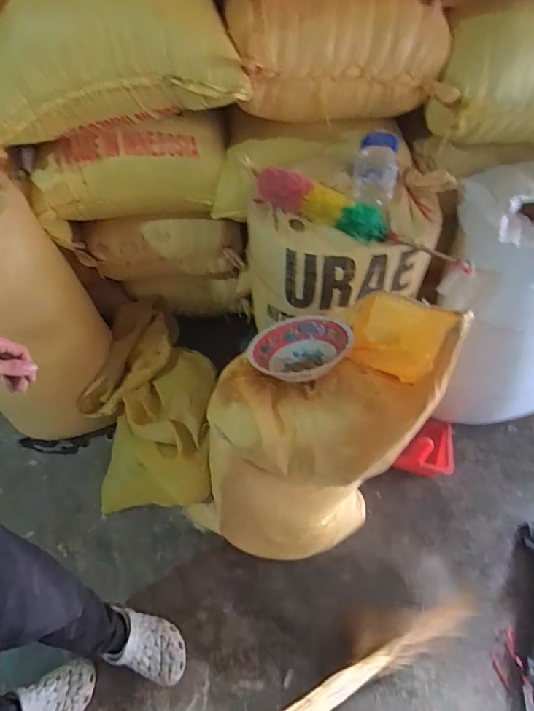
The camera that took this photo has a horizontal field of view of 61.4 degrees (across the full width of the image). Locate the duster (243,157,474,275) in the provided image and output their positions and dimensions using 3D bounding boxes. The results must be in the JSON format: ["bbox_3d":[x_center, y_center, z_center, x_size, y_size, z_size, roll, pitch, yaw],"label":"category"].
[{"bbox_3d":[0.180,-0.284,0.927,0.521,0.106,0.072,24,61,1],"label":"duster"}]

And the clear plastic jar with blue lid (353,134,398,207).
[{"bbox_3d":[0.228,-0.393,0.947,0.092,0.074,0.153,9,57,5],"label":"clear plastic jar with blue lid"}]

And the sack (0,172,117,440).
[{"bbox_3d":[-0.660,-0.073,1.200,0.363,0.712,0.378,29,64,21],"label":"sack"}]

